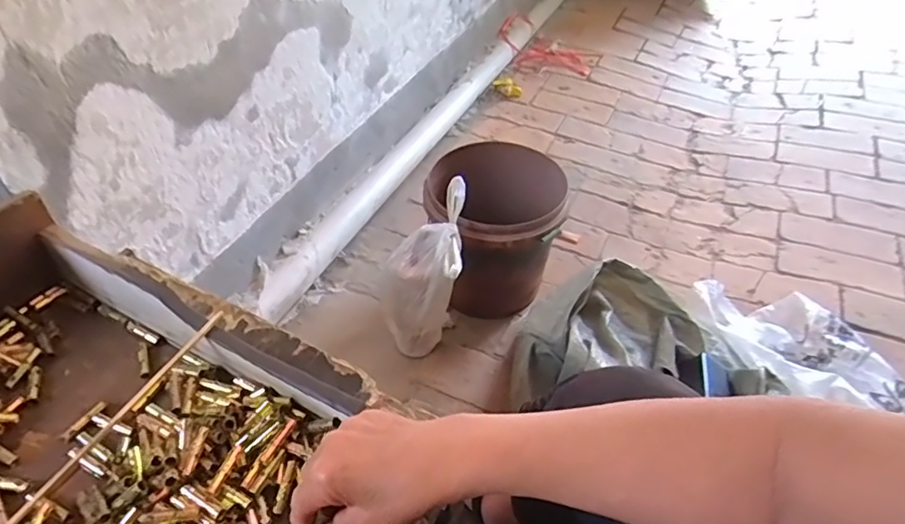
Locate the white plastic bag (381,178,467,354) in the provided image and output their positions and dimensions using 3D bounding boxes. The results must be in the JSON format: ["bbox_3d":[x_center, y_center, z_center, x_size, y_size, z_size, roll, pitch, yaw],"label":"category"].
[{"bbox_3d":[-0.053,0.039,0.970,0.136,0.327,0.130,2,45,0],"label":"white plastic bag"}]

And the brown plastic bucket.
[{"bbox_3d":[0.079,-0.055,1.099,0.247,0.303,0.230,1,45,-1],"label":"brown plastic bucket"}]

